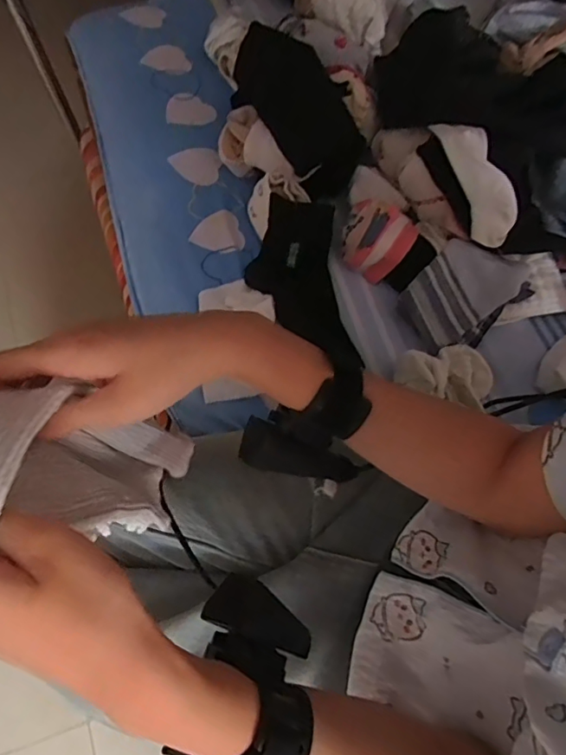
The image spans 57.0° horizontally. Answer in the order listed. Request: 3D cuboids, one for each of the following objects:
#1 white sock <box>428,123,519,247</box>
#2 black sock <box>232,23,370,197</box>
[{"bbox_3d":[0.194,-0.198,0.520,0.042,0.051,0.132,-31,100,-9],"label":"white sock"},{"bbox_3d":[0.017,-0.298,0.587,0.070,0.111,0.170,-38,74,-11],"label":"black sock"}]

